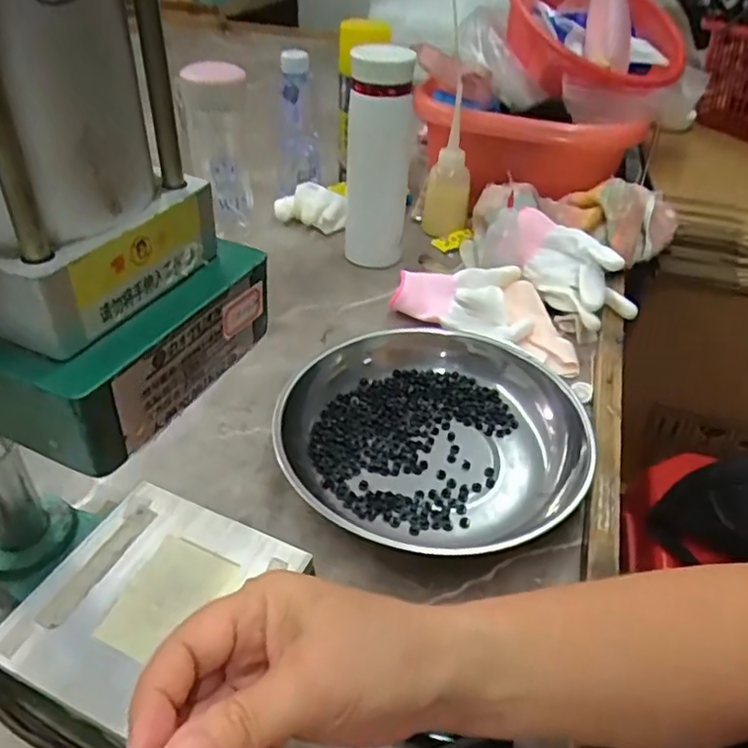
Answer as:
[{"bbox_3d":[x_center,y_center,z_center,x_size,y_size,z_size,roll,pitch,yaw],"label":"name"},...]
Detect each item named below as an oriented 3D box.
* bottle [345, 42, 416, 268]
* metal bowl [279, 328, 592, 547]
[{"bbox_3d":[0.005,-0.214,0.652,0.064,0.213,0.054,4,39,0],"label":"bottle"},{"bbox_3d":[0.042,0.041,0.471,0.210,0.057,0.208,2,39,-2],"label":"metal bowl"}]

